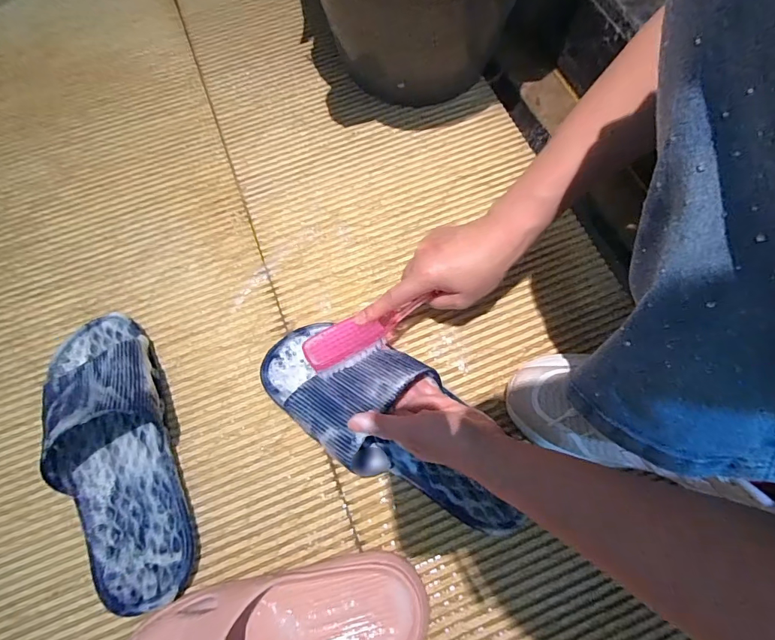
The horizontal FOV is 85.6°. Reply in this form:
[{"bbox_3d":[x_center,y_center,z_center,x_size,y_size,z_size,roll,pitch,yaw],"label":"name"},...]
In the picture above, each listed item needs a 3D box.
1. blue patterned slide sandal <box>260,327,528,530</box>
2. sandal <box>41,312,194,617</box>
[{"bbox_3d":[0.002,0.089,0.381,0.271,0.062,0.110,38,77,11],"label":"blue patterned slide sandal"},{"bbox_3d":[-0.254,0.115,0.375,0.102,0.074,0.269,-20,72,-5],"label":"sandal"}]

